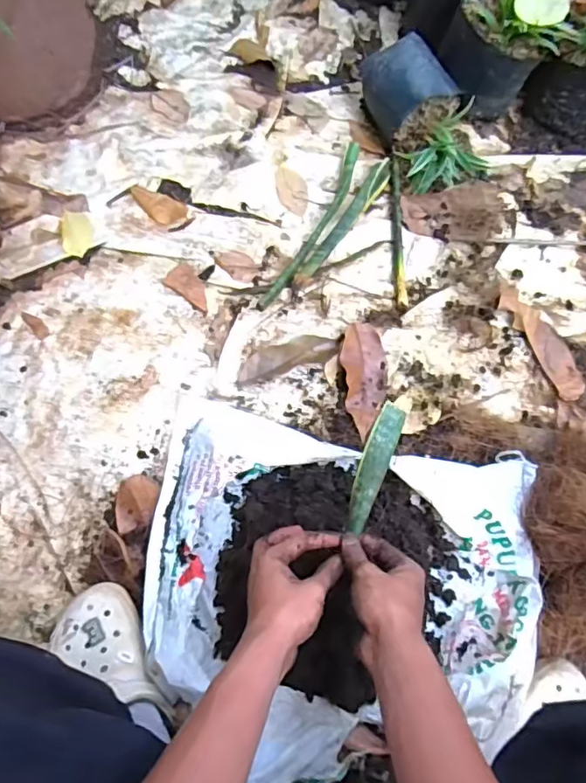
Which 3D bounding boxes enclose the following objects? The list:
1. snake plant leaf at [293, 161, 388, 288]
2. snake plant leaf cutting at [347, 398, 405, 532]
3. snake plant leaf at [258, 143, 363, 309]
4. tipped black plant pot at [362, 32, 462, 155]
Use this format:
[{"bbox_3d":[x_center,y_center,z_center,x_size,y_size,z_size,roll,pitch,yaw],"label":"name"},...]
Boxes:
[{"bbox_3d":[0.072,-0.240,0.794,0.027,0.021,0.245,32,76,10],"label":"snake plant leaf"},{"bbox_3d":[0.083,0.077,0.568,0.029,0.009,0.135,20,73,4],"label":"snake plant leaf cutting"},{"bbox_3d":[0.032,-0.235,0.791,0.030,0.022,0.296,25,75,8],"label":"snake plant leaf"},{"bbox_3d":[0.170,-0.439,0.834,0.112,0.093,0.143,-28,76,-9],"label":"tipped black plant pot"}]

